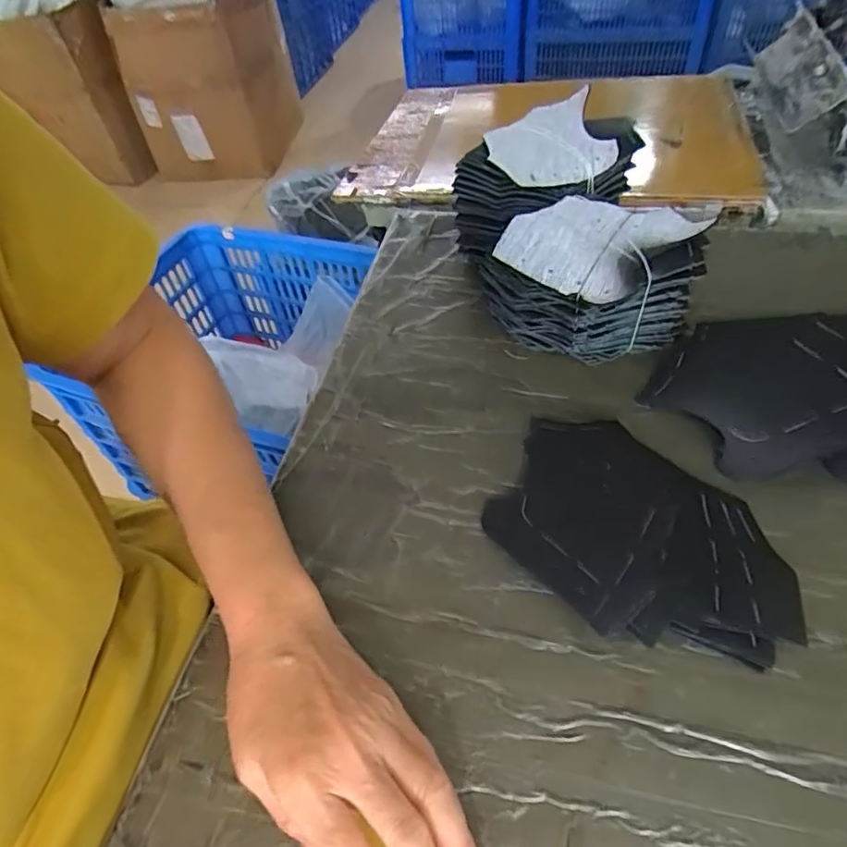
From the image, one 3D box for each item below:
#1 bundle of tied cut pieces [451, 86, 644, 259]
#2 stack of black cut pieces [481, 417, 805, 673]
[{"bbox_3d":[0.113,-0.206,0.504,0.113,0.106,0.147,25,57,25],"label":"bundle of tied cut pieces"},{"bbox_3d":[0.129,0.068,0.336,0.176,0.026,0.122,28,58,25],"label":"stack of black cut pieces"}]

